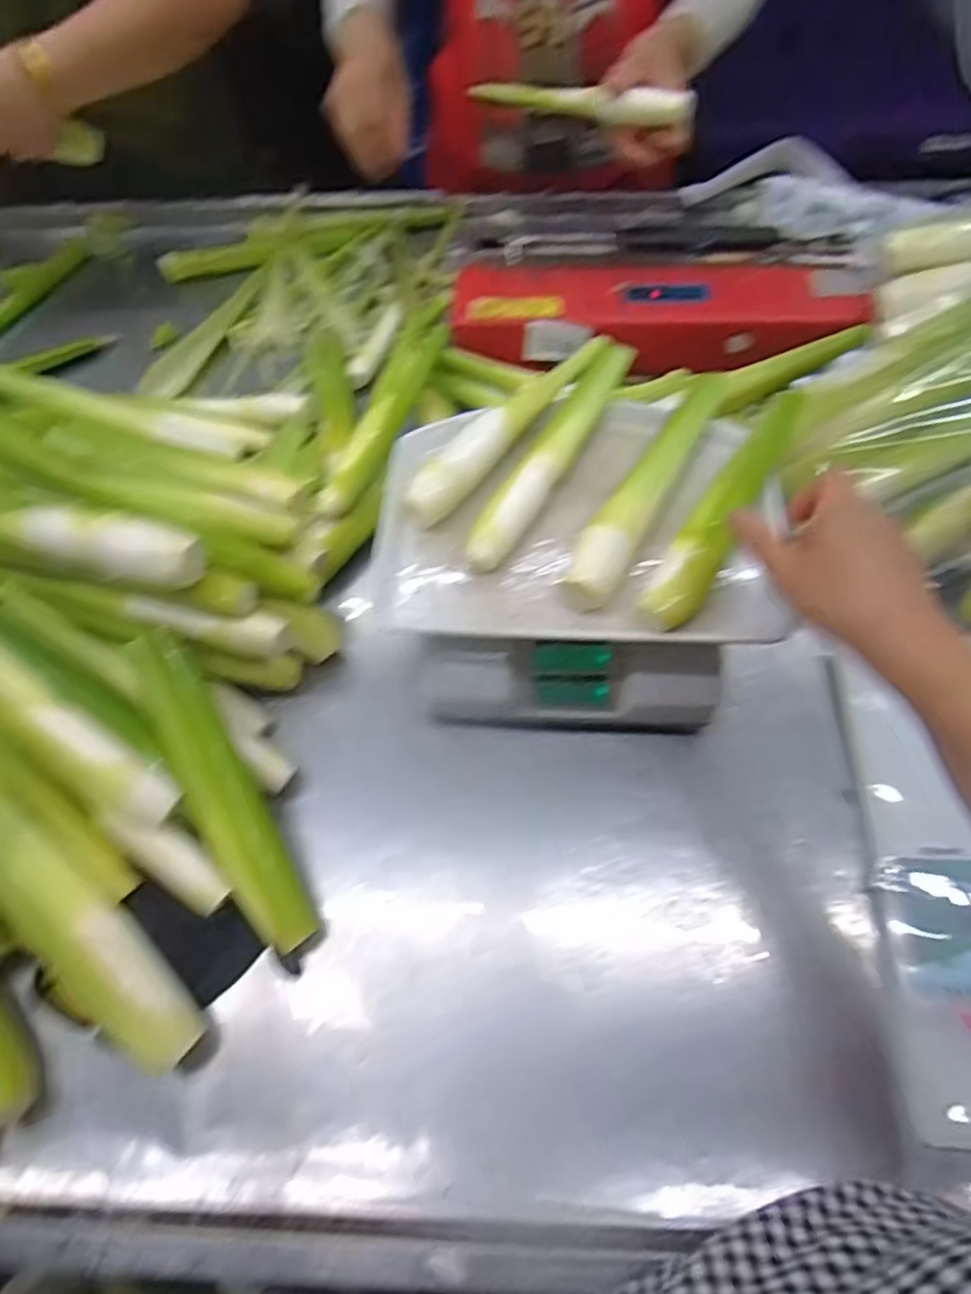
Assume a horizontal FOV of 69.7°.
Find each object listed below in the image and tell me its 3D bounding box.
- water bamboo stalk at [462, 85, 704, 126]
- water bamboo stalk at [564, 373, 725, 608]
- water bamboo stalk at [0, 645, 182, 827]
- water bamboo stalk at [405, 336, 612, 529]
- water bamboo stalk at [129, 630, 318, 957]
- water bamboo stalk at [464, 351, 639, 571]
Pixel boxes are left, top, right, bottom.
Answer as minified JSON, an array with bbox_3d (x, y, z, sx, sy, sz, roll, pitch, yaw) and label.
[{"bbox_3d":[0.088,-0.522,0.665,0.217,0.029,0.020,19,64,12],"label":"water bamboo stalk"},{"bbox_3d":[0.125,-0.128,0.530,0.037,0.039,0.254,25,66,15],"label":"water bamboo stalk"},{"bbox_3d":[-0.330,0.047,0.505,0.258,0.048,0.047,36,68,5],"label":"water bamboo stalk"},{"bbox_3d":[0.022,-0.187,0.570,0.037,0.028,0.244,34,68,19],"label":"water bamboo stalk"},{"bbox_3d":[-0.193,0.103,0.510,0.043,0.024,0.246,-27,86,-12],"label":"water bamboo stalk"},{"bbox_3d":[0.055,-0.158,0.556,0.037,0.029,0.252,24,65,14],"label":"water bamboo stalk"}]

